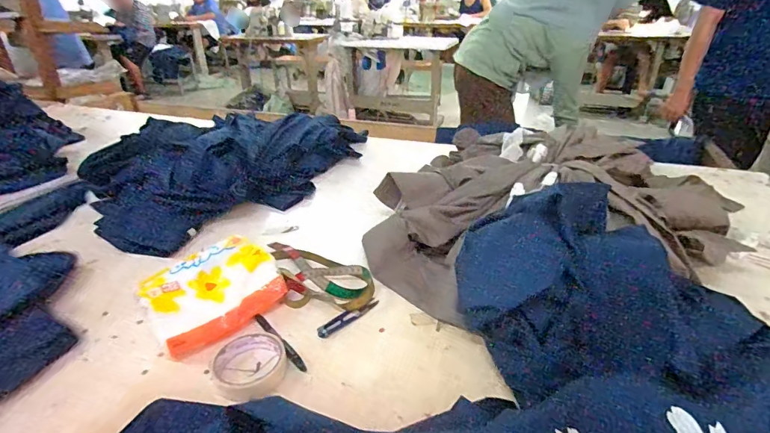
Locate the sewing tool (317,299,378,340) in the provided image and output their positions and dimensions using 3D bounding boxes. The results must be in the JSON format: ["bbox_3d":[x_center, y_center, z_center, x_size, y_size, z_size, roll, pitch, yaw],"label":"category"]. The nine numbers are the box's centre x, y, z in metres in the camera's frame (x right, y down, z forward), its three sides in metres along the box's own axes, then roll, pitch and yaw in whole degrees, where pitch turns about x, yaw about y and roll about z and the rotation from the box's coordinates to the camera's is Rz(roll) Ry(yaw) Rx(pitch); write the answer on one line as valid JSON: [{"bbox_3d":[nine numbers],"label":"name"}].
[{"bbox_3d":[-0.052,0.144,0.606,0.102,0.011,0.019,-24,37,-34],"label":"sewing tool"}]

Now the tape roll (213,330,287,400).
[{"bbox_3d":[-0.165,0.182,0.530,0.089,0.020,0.081,5,30,11],"label":"tape roll"}]

